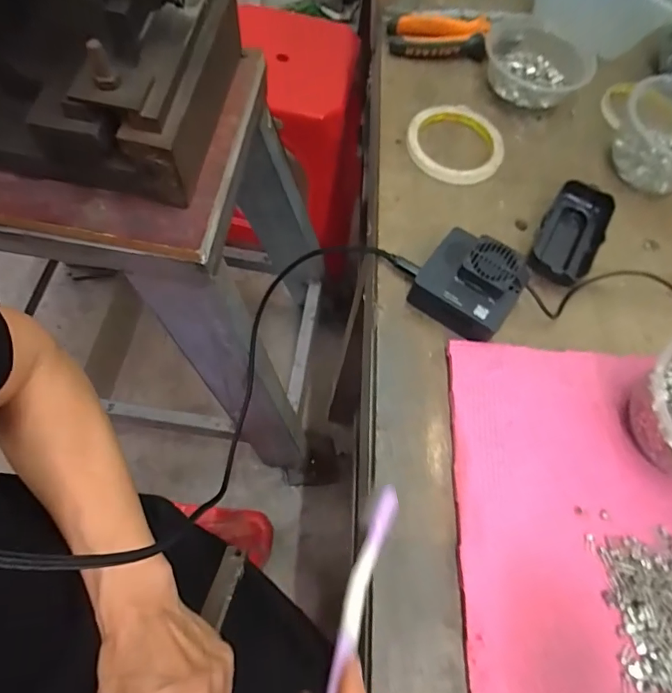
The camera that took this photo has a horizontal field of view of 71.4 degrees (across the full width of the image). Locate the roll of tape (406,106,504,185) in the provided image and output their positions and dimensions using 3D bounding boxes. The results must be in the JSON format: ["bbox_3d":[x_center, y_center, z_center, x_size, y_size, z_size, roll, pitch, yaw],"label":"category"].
[{"bbox_3d":[0.122,-0.210,0.476,0.098,0.015,0.106,1,66,-3],"label":"roll of tape"}]

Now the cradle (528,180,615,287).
[{"bbox_3d":[0.217,-0.106,0.431,0.053,0.022,0.106,32,68,11],"label":"cradle"}]

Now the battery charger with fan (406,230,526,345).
[{"bbox_3d":[0.112,-0.053,0.386,0.076,0.039,0.070,36,69,12],"label":"battery charger with fan"}]

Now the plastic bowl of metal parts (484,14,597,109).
[{"bbox_3d":[0.218,-0.315,0.510,0.112,0.039,0.125,15,66,3],"label":"plastic bowl of metal parts"}]

